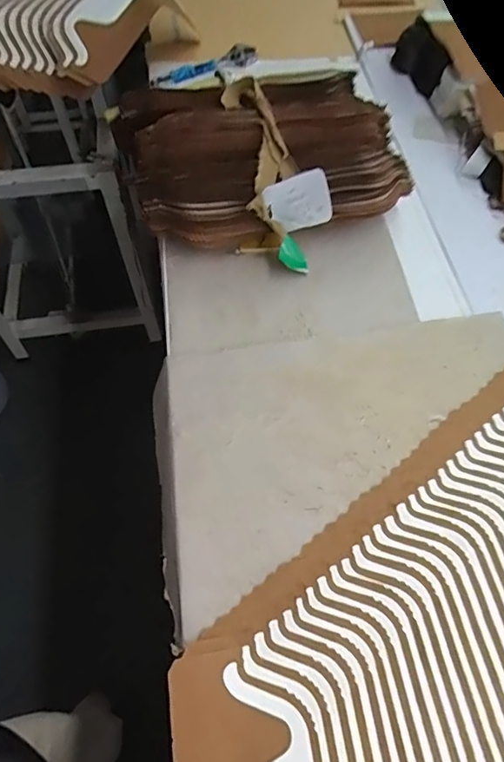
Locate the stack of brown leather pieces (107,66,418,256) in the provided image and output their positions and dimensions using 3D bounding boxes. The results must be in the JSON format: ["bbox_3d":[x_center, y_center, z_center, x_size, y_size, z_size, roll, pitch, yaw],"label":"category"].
[{"bbox_3d":[0.021,-0.374,0.810,0.414,0.102,0.310,-14,62,-8],"label":"stack of brown leather pieces"}]

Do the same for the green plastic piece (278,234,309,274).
[{"bbox_3d":[0.064,-0.186,0.746,0.058,0.008,0.039,38,71,-21],"label":"green plastic piece"}]

